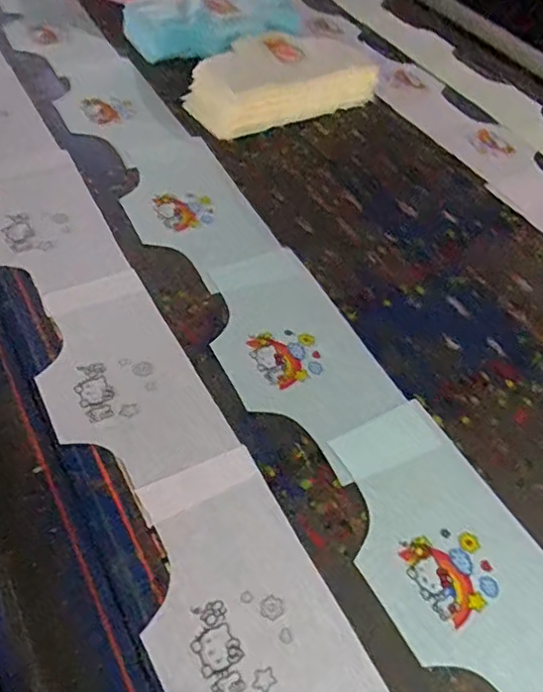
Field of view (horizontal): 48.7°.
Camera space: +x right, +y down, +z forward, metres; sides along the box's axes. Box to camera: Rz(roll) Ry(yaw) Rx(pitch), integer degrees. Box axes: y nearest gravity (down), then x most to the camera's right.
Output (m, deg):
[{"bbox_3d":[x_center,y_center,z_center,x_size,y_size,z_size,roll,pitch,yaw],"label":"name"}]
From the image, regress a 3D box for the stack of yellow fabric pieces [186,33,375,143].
[{"bbox_3d":[0.022,-0.444,0.999,0.335,0.073,0.155,-30,60,-25],"label":"stack of yellow fabric pieces"}]

